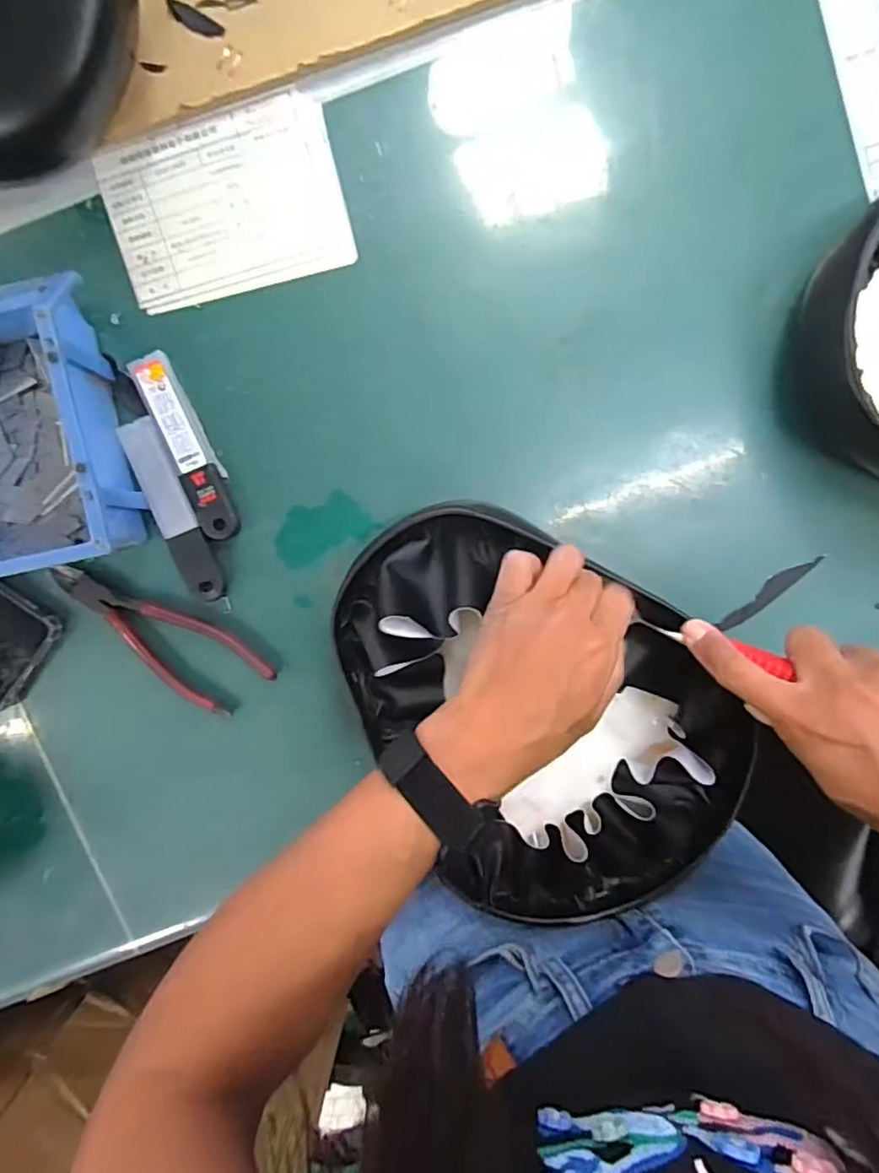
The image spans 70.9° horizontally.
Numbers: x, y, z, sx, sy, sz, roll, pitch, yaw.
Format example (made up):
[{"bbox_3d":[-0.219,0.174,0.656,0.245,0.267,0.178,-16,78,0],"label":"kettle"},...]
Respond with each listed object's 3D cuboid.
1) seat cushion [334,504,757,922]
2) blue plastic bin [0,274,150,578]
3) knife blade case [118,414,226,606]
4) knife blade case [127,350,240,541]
[{"bbox_3d":[0.058,0.082,0.378,0.202,0.055,0.283,-43,94,3],"label":"seat cushion"},{"bbox_3d":[-0.263,-0.094,0.378,0.116,0.069,0.172,-13,95,0],"label":"blue plastic bin"},{"bbox_3d":[-0.178,-0.049,0.414,0.026,0.009,0.124,-21,95,1],"label":"knife blade case"},{"bbox_3d":[-0.168,-0.092,0.410,0.027,0.007,0.126,-21,95,1],"label":"knife blade case"}]

